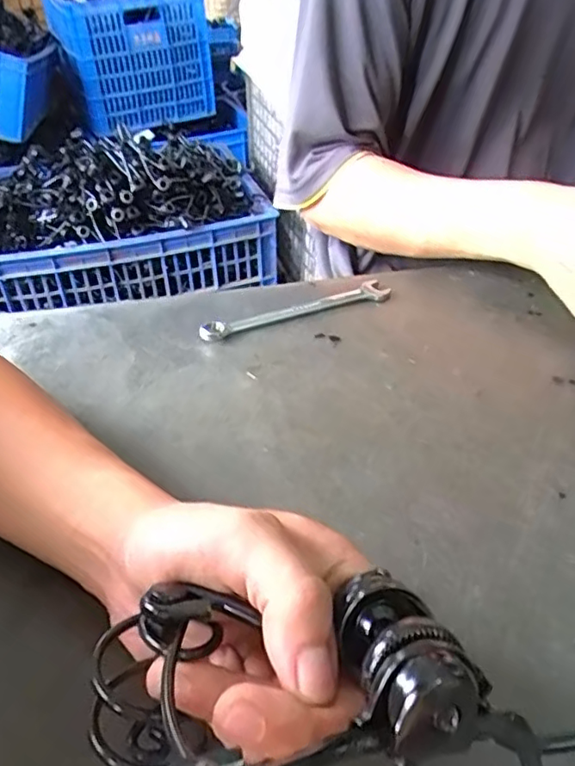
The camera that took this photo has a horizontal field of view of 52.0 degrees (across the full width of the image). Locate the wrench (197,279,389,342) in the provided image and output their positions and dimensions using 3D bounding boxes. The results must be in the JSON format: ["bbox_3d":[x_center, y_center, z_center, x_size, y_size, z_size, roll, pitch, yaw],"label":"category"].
[{"bbox_3d":[0.009,-0.060,0.489,0.166,0.010,0.019,-16,41,-18],"label":"wrench"}]

